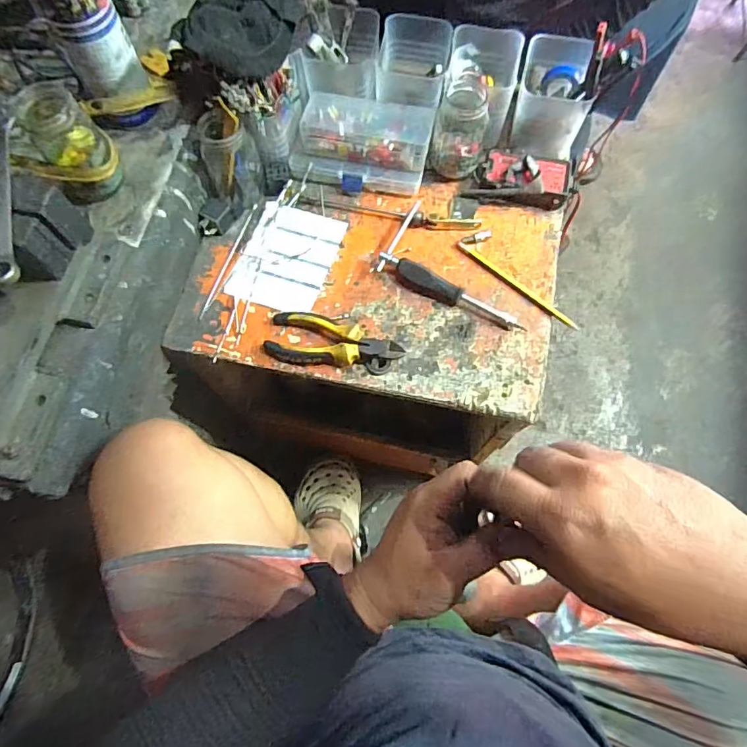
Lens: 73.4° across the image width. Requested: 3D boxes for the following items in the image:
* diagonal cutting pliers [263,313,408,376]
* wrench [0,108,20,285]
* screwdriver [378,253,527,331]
[{"bbox_3d":[-0.046,-0.031,0.564,0.151,0.030,0.055,15,71,5],"label":"diagonal cutting pliers"},{"bbox_3d":[-0.330,-0.161,0.441,0.023,0.020,0.200,-15,71,-6],"label":"wrench"},{"bbox_3d":[0.088,-0.092,0.581,0.179,0.026,0.023,28,73,9],"label":"screwdriver"}]

